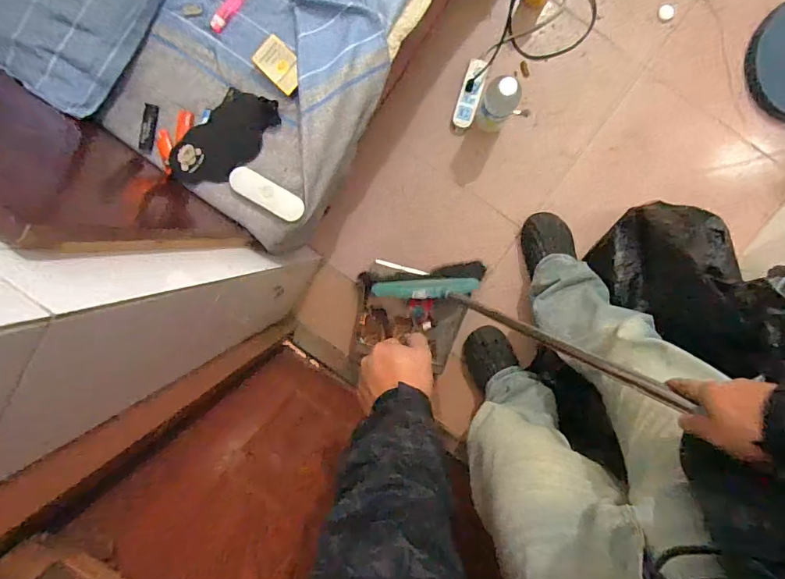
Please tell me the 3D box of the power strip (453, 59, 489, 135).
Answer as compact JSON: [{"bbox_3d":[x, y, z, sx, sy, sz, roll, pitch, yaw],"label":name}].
[{"bbox_3d":[0.198,-0.497,1.128,0.057,0.034,0.178,17,97,1],"label":"power strip"}]

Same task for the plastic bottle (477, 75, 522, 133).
[{"bbox_3d":[0.251,-0.431,1.042,0.080,0.243,0.063,27,97,0],"label":"plastic bottle"}]

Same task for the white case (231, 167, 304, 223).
[{"bbox_3d":[-0.219,-0.166,0.769,0.134,0.017,0.045,32,97,-1],"label":"white case"}]

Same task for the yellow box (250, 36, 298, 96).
[{"bbox_3d":[-0.187,-0.377,0.746,0.089,0.022,0.059,43,97,-2],"label":"yellow box"}]

